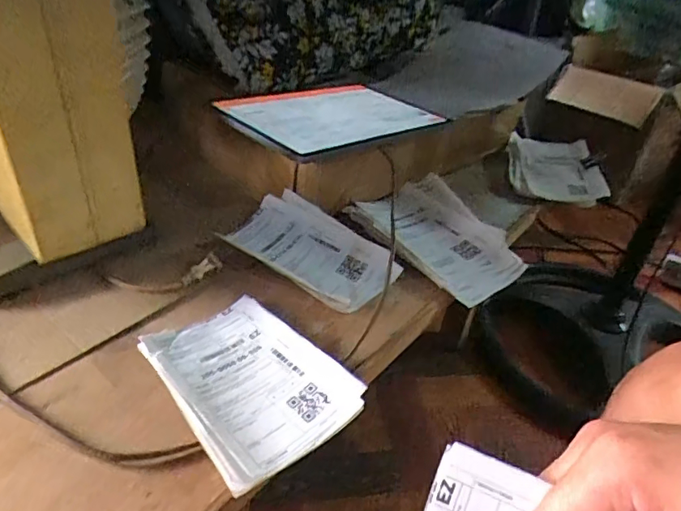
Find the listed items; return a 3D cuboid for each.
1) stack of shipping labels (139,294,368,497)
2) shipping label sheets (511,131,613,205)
[{"bbox_3d":[-0.068,0.088,0.372,0.108,0.017,0.155,-22,44,-34],"label":"stack of shipping labels"},{"bbox_3d":[0.306,-0.126,0.710,0.133,0.037,0.171,12,36,9],"label":"shipping label sheets"}]

